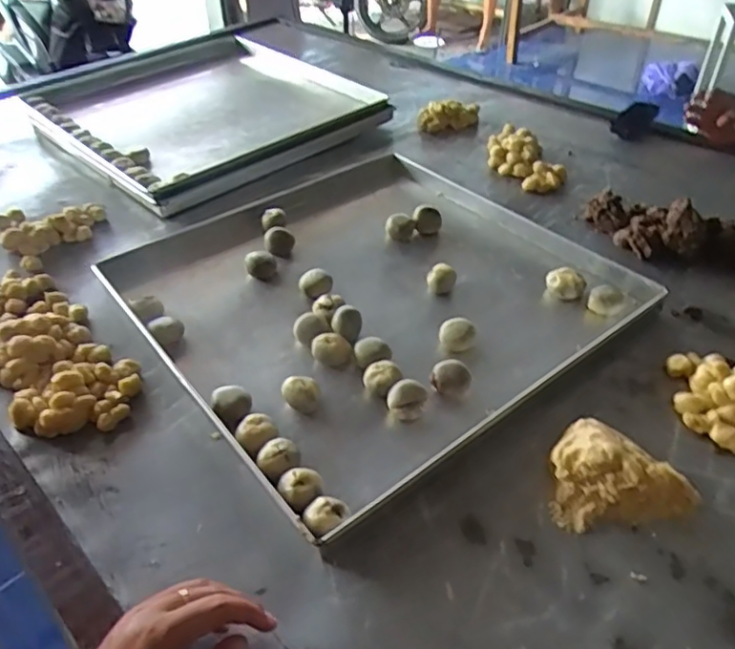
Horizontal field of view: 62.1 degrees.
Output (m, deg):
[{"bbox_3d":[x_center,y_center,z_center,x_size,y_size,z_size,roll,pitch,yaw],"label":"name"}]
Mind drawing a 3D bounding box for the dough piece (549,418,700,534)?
[{"bbox_3d":[0.228,0.131,0.541,0.121,0.039,0.102,7,42,11],"label":"dough piece"}]

